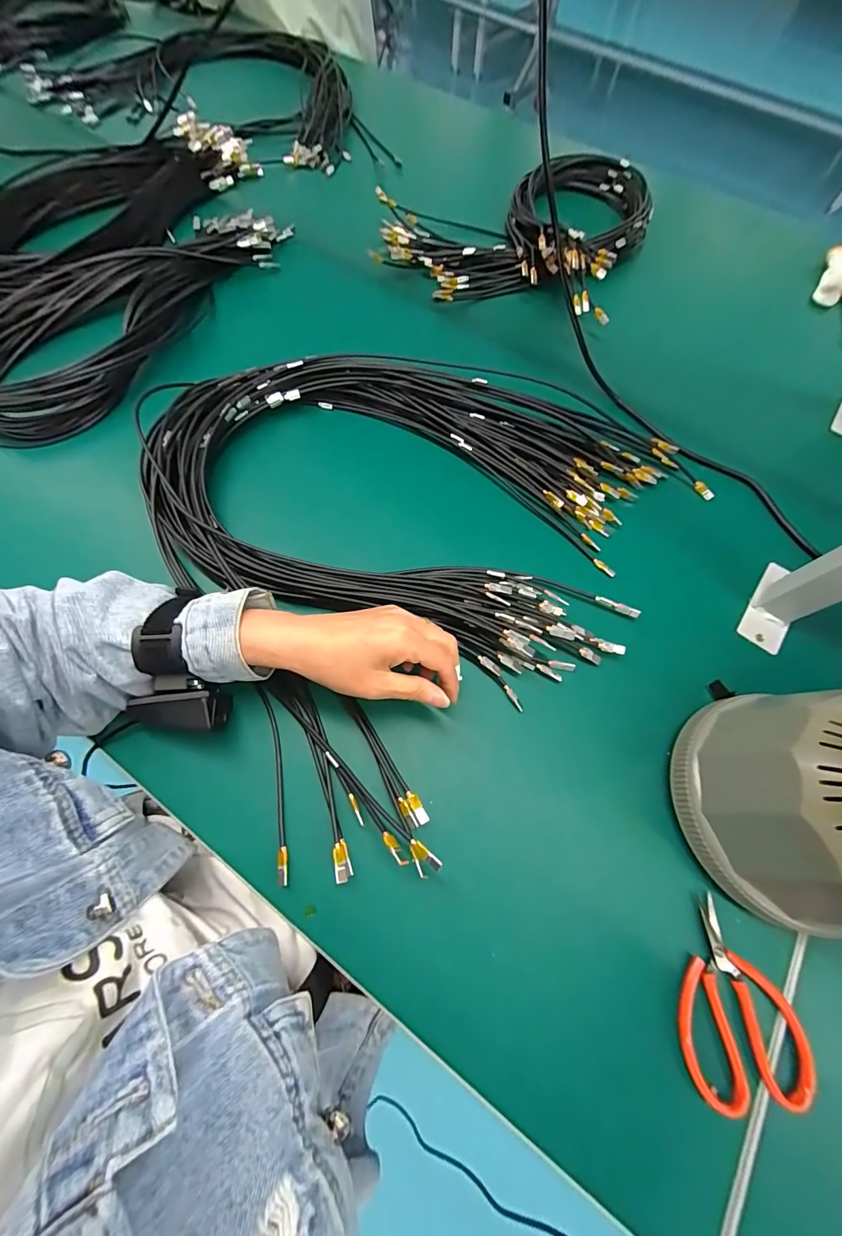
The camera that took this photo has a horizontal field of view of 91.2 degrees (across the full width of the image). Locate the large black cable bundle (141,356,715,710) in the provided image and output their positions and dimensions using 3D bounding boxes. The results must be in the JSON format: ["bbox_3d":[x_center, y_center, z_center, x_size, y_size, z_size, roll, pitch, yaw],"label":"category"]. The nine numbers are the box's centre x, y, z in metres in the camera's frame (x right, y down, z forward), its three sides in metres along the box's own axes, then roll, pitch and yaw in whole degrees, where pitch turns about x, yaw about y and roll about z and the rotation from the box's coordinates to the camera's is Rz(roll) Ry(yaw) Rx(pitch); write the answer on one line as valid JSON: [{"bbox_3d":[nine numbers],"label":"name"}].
[{"bbox_3d":[-0.003,-0.127,0.416,0.544,0.037,0.354,20,68,5],"label":"large black cable bundle"}]

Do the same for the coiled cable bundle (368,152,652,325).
[{"bbox_3d":[0.146,-0.617,0.625,0.372,0.071,0.416,24,69,7],"label":"coiled cable bundle"}]

